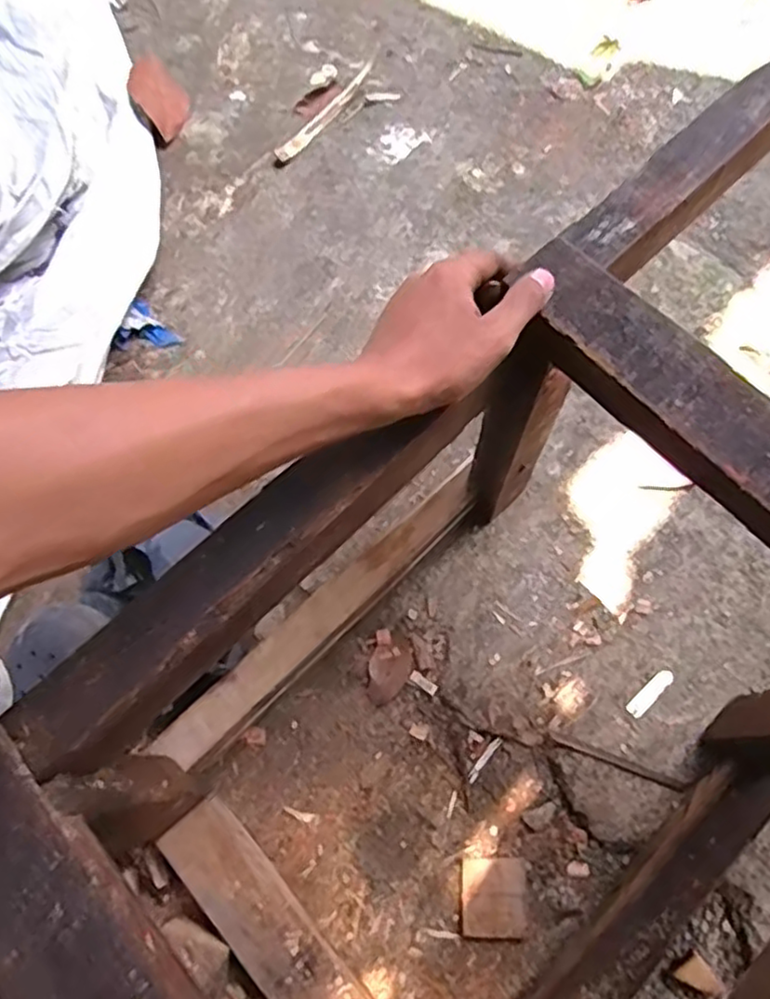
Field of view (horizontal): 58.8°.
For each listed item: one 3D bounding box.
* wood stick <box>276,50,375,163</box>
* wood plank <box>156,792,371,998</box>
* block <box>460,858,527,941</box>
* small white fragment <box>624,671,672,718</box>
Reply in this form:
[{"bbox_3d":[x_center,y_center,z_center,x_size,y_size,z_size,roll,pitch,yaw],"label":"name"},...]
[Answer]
[{"bbox_3d":[-0.076,-0.541,0.949,0.024,0.009,0.219,36,74,12],"label":"wood stick"},{"bbox_3d":[-0.085,0.386,0.577,0.066,0.016,0.281,-41,75,-13],"label":"wood plank"},{"bbox_3d":[0.104,0.375,0.644,0.063,0.020,0.064,5,70,2],"label":"block"},{"bbox_3d":[0.265,0.192,0.679,0.057,0.004,0.016,-41,64,-10],"label":"small white fragment"}]

